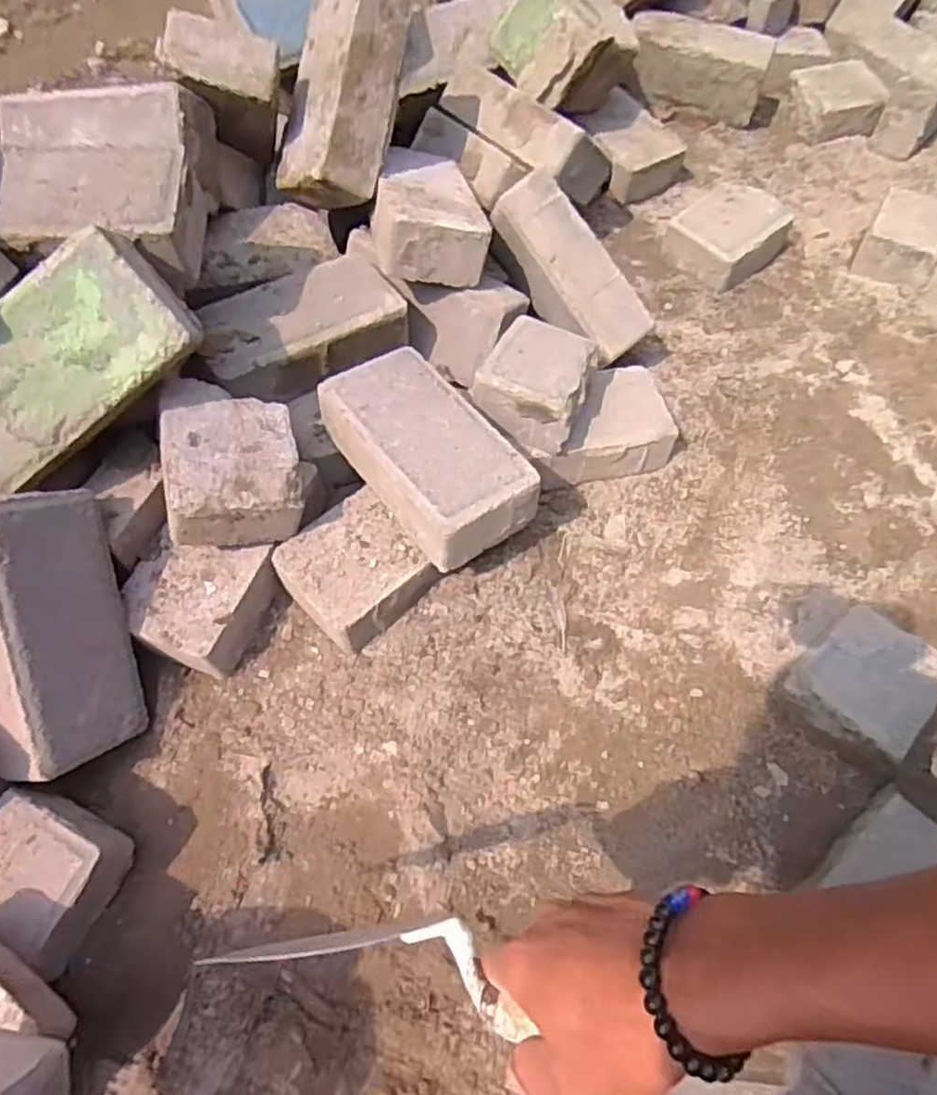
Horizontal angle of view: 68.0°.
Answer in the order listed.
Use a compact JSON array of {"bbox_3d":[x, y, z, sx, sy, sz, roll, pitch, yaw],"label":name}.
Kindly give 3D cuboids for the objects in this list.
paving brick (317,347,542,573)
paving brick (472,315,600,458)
[{"bbox_3d":[-0.039,-0.089,0.640,0.111,0.061,0.212,-33,67,-18],"label":"paving brick"},{"bbox_3d":[0.066,-0.163,0.685,0.101,0.051,0.118,23,63,11],"label":"paving brick"}]

